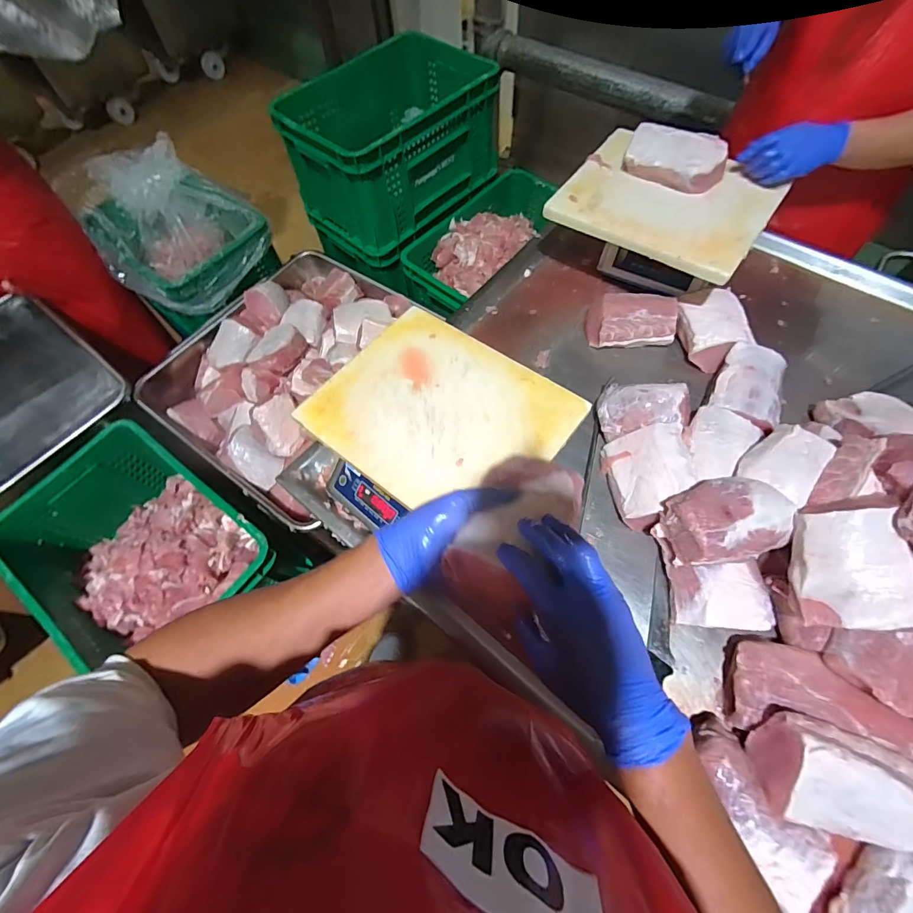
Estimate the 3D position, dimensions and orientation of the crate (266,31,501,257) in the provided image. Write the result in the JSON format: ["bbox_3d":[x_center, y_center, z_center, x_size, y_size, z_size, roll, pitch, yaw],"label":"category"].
[{"bbox_3d":[-0.162,-0.867,1.147,0.363,0.253,0.545,40,72,20],"label":"crate"}]

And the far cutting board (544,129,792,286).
[{"bbox_3d":[0.408,-0.506,0.820,0.367,0.029,0.280,32,77,19],"label":"far cutting board"}]

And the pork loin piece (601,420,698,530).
[{"bbox_3d":[0.323,0.033,0.694,0.119,0.078,0.153,-4,64,1],"label":"pork loin piece"}]

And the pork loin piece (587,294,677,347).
[{"bbox_3d":[0.359,-0.281,0.867,0.168,0.065,0.119,2,64,4],"label":"pork loin piece"}]

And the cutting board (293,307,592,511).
[{"bbox_3d":[-0.027,-0.072,0.662,0.362,0.016,0.302,35,71,18],"label":"cutting board"}]

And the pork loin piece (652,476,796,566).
[{"bbox_3d":[0.396,0.091,0.618,0.167,0.080,0.117,-12,64,-3],"label":"pork loin piece"}]

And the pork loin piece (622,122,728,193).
[{"bbox_3d":[0.417,-0.571,0.801,0.185,0.064,0.079,21,67,13],"label":"pork loin piece"}]

